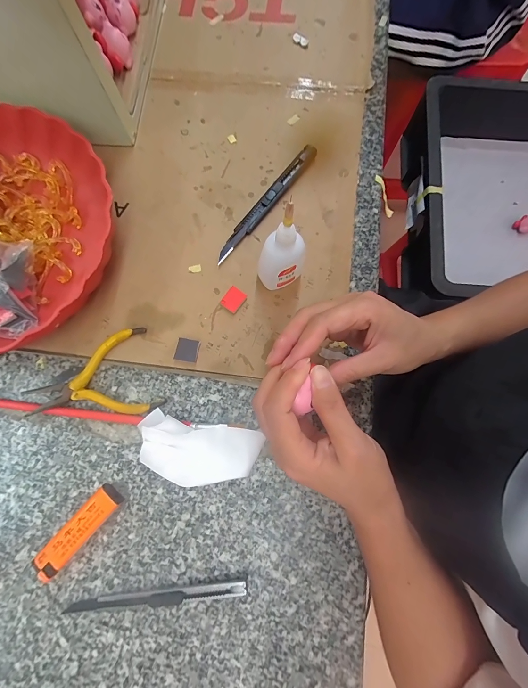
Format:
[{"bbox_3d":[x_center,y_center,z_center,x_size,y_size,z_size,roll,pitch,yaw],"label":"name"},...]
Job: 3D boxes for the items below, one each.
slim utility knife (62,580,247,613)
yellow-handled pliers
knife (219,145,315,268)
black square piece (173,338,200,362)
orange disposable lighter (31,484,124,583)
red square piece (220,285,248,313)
[{"bbox_3d":[-0.089,0.210,0.238,0.147,0.008,0.011,-7,79,-1],"label":"slim utility knife"},{"bbox_3d":[-0.158,0.041,0.269,0.115,0.018,0.077,-21,80,-3],"label":"yellow-handled pliers"},{"bbox_3d":[0.003,-0.148,0.302,0.017,0.009,0.158,38,82,7],"label":"knife"},{"bbox_3d":[-0.072,0.006,0.272,0.020,0.007,0.021,10,79,2],"label":"black square piece"},{"bbox_3d":[-0.158,0.160,0.246,0.023,0.015,0.080,41,82,8],"label":"orange disposable lighter"},{"bbox_3d":[-0.029,-0.044,0.282,0.018,0.006,0.023,33,81,6],"label":"red square piece"}]

